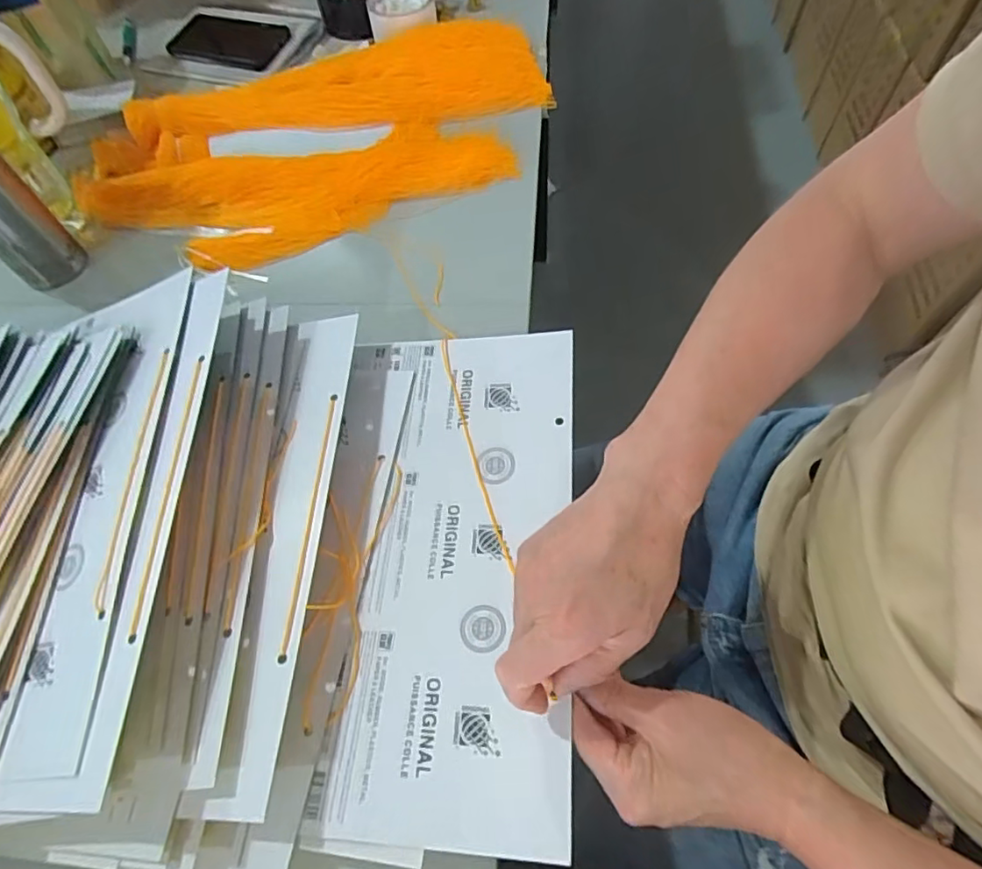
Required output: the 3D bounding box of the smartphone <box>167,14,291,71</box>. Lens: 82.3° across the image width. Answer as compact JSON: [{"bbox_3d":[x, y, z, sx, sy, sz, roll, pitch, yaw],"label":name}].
[{"bbox_3d":[-0.363,-0.546,0.780,0.179,0.016,0.096,17,63,14],"label":"smartphone"}]

